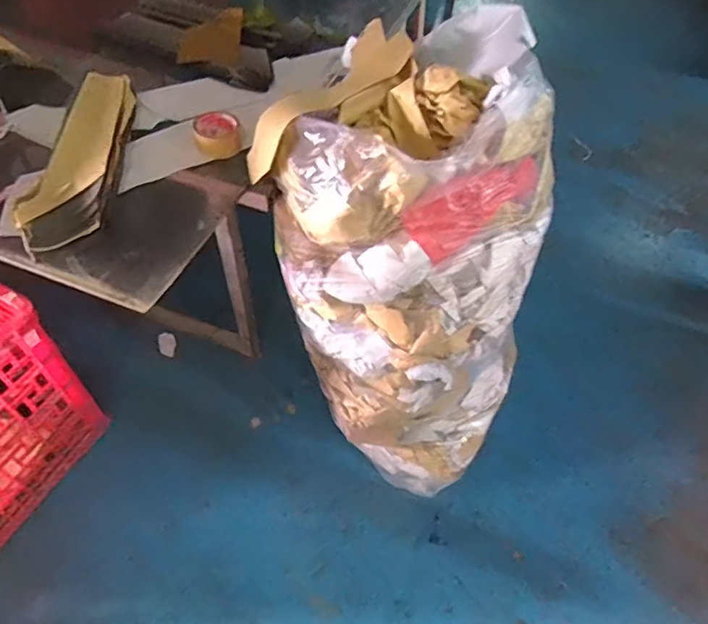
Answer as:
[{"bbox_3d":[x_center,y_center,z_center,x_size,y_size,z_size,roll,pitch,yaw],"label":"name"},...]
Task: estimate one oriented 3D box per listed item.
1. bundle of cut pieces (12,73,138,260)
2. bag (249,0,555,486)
[{"bbox_3d":[-0.477,-0.283,0.920,0.122,0.053,0.451,-1,52,-5],"label":"bundle of cut pieces"},{"bbox_3d":[0.142,-0.102,1.166,0.609,0.806,0.564,34,58,21],"label":"bag"}]

